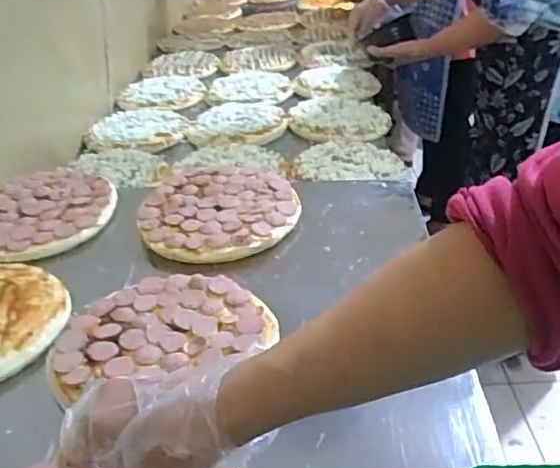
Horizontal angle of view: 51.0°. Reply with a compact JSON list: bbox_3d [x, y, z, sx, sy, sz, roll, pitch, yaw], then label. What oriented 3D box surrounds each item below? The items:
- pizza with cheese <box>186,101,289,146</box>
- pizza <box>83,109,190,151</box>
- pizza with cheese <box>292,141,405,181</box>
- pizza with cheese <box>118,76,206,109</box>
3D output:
[{"bbox_3d":[-0.089,-0.229,1.200,0.197,0.016,0.214,-5,33,-4],"label":"pizza with cheese"},{"bbox_3d":[-0.300,-0.221,1.246,0.212,0.023,0.210,-2,33,1],"label":"pizza"},{"bbox_3d":[0.118,-0.126,1.013,0.183,0.025,0.151,-1,33,2],"label":"pizza with cheese"},{"bbox_3d":[-0.291,-0.351,1.448,0.203,0.024,0.199,-8,34,-9],"label":"pizza with cheese"}]

